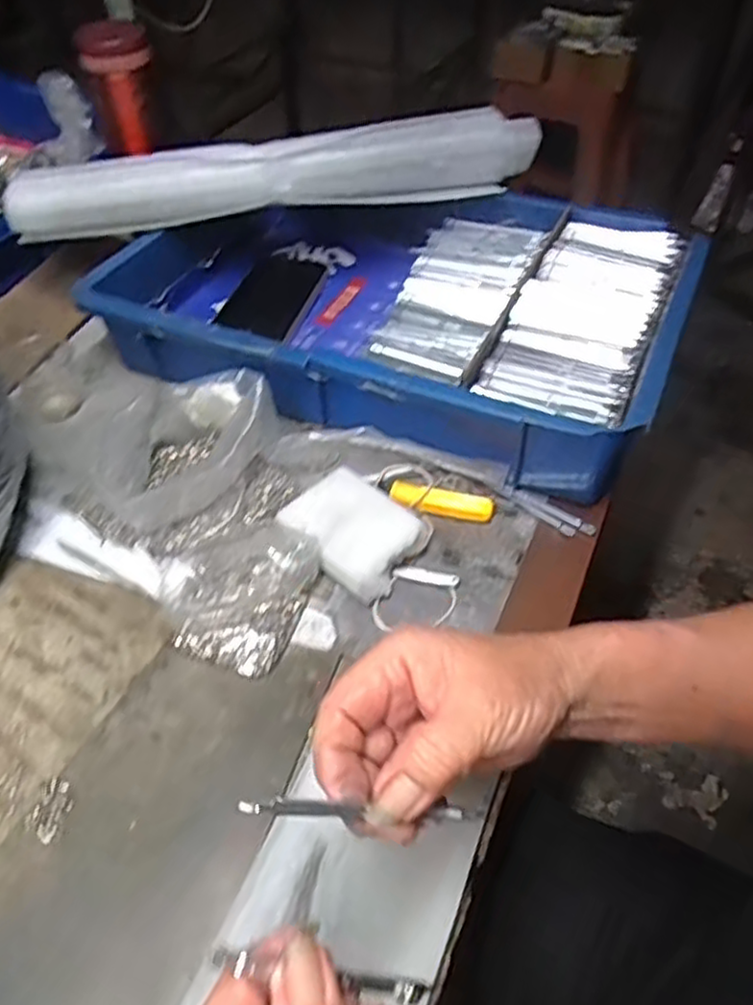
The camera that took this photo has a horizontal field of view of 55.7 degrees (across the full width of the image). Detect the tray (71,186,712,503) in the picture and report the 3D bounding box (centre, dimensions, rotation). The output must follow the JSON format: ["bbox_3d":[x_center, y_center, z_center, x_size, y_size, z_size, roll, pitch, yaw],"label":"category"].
[{"bbox_3d":[0.014,-0.161,0.582,0.423,0.087,0.274,18,50,16],"label":"tray"}]

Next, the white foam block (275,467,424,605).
[{"bbox_3d":[-0.015,0.017,0.454,0.064,0.025,0.084,-36,57,-28],"label":"white foam block"}]

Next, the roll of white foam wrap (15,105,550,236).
[{"bbox_3d":[-0.080,-0.278,0.599,0.437,0.060,0.053,-8,48,-6],"label":"roll of white foam wrap"}]

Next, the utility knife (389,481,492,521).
[{"bbox_3d":[0.044,-0.001,0.482,0.069,0.008,0.017,10,48,9],"label":"utility knife"}]

